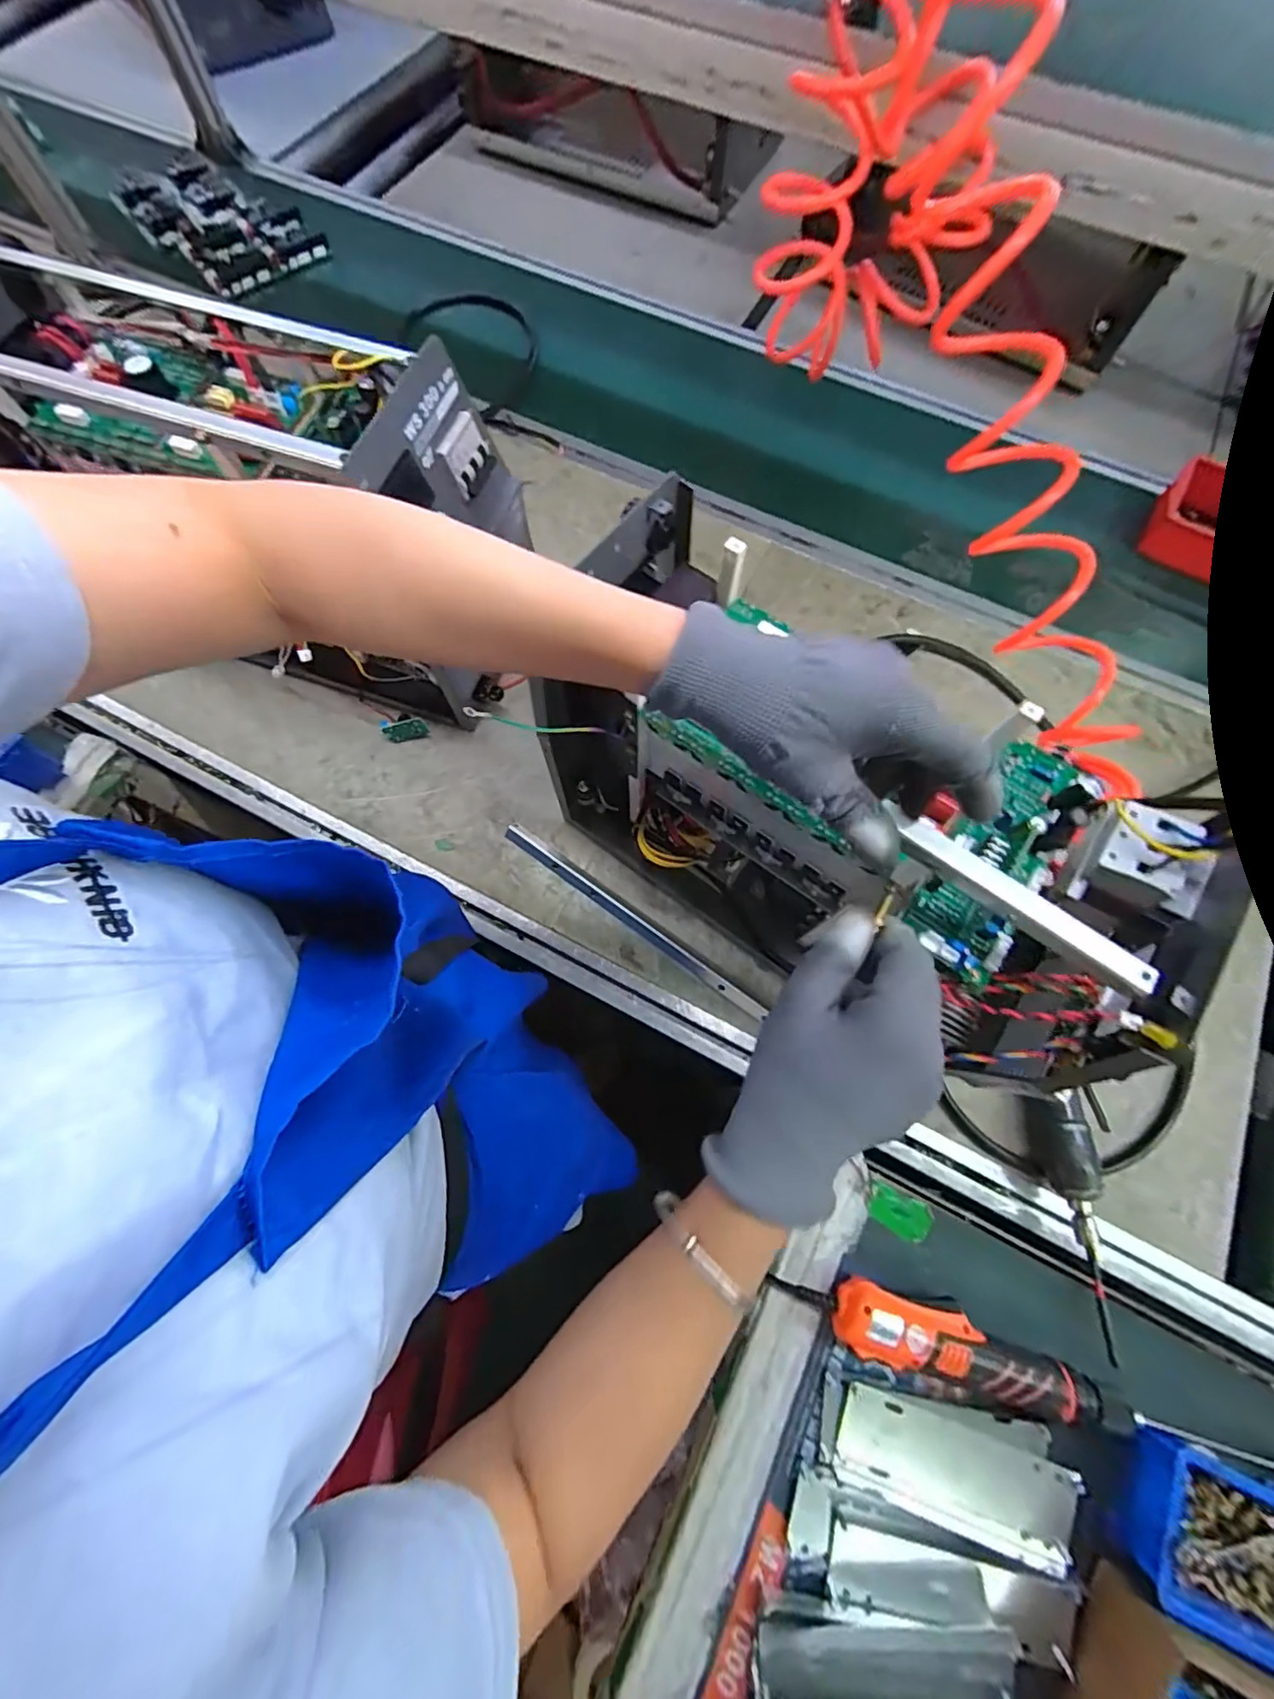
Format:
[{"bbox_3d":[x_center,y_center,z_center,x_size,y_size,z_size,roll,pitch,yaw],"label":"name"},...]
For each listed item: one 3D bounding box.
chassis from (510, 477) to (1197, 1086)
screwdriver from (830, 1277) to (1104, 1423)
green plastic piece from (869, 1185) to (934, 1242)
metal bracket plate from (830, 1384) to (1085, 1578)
[{"bbox_3d":[0.144,-0.025,0.490,0.442,0.298,0.190,37,75,12],"label":"chassis"},{"bbox_3d":[0.263,0.416,0.460,0.212,0.039,0.070,17,72,4],"label":"screwdriver"},{"bbox_3d":[0.236,0.328,0.509,0.061,0.012,0.034,21,73,6],"label":"green plastic piece"},{"bbox_3d":[0.251,0.493,0.448,0.178,0.020,0.068,17,72,4],"label":"metal bracket plate"}]

